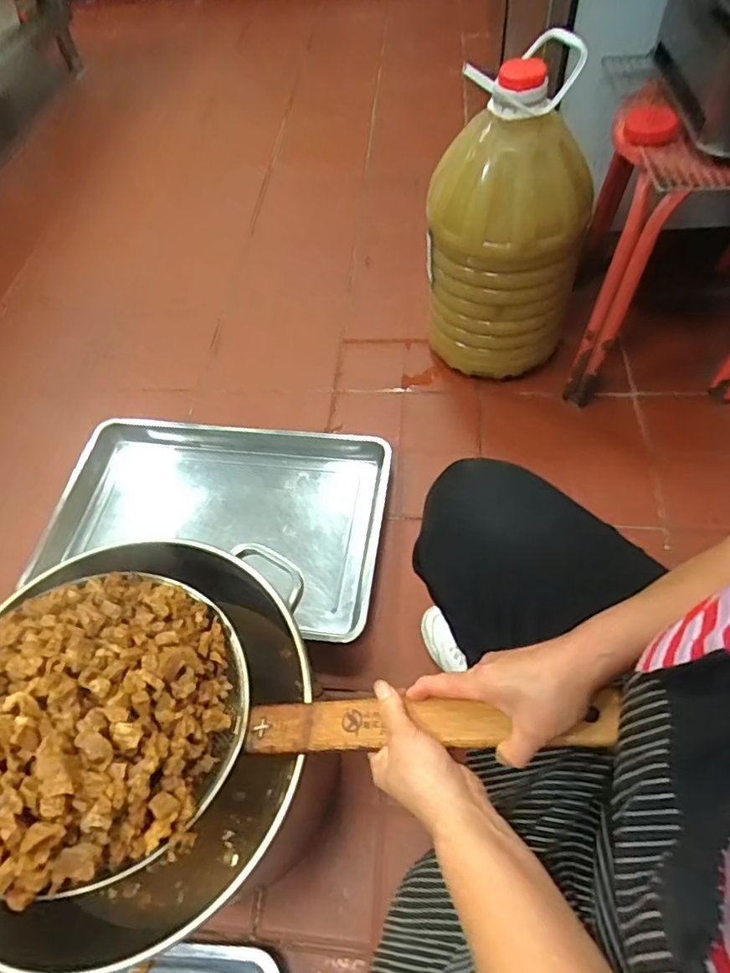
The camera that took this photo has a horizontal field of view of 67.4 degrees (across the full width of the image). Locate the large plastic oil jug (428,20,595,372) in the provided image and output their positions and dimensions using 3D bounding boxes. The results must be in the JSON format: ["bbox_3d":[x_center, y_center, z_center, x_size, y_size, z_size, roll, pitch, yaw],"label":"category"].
[{"bbox_3d":[0.242,-0.428,0.959,0.258,0.480,0.214,5,57,8],"label":"large plastic oil jug"}]

